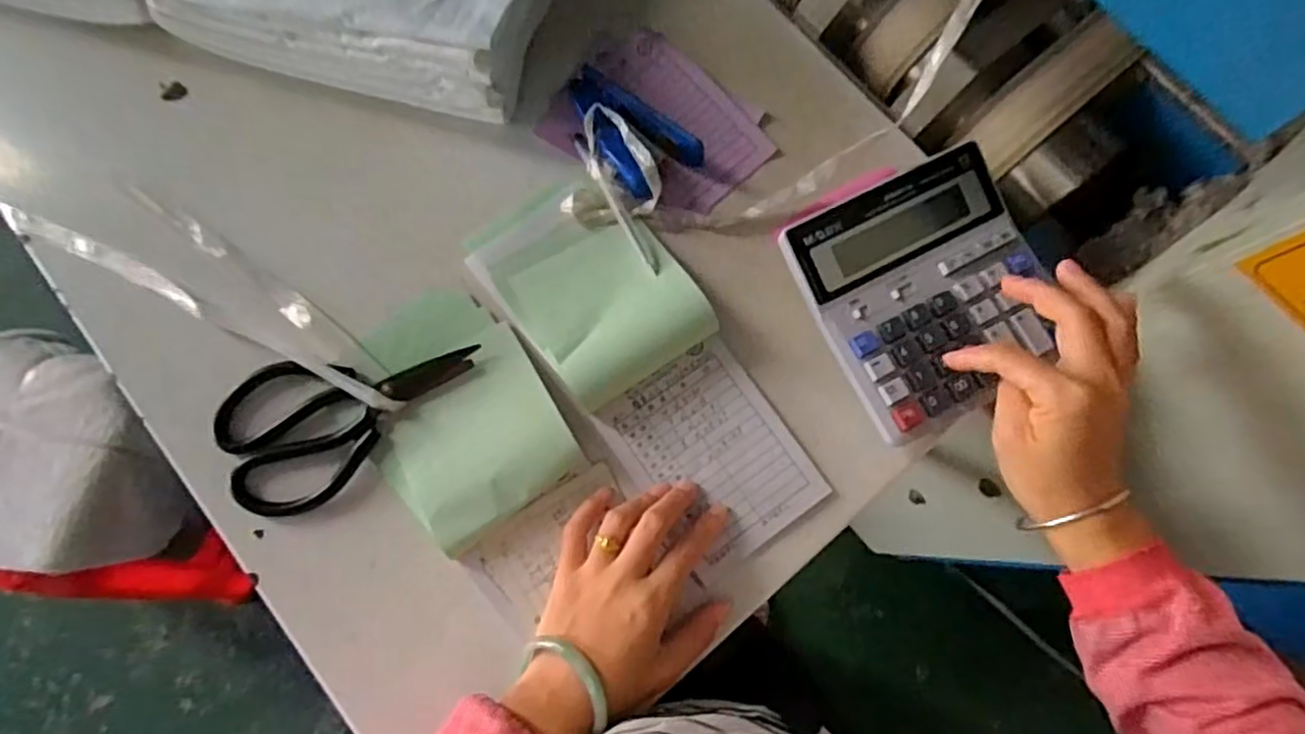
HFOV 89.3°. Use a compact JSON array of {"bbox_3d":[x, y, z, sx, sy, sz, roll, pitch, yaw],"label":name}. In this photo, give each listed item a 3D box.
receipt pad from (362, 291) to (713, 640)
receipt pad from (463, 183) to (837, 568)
[{"bbox_3d":[-0.100,0.068,0.433,0.117,0.023,0.269,-34,79,-9],"label":"receipt pad"},{"bbox_3d":[-0.004,-0.010,0.449,0.112,0.035,0.285,-39,82,-10],"label":"receipt pad"}]

